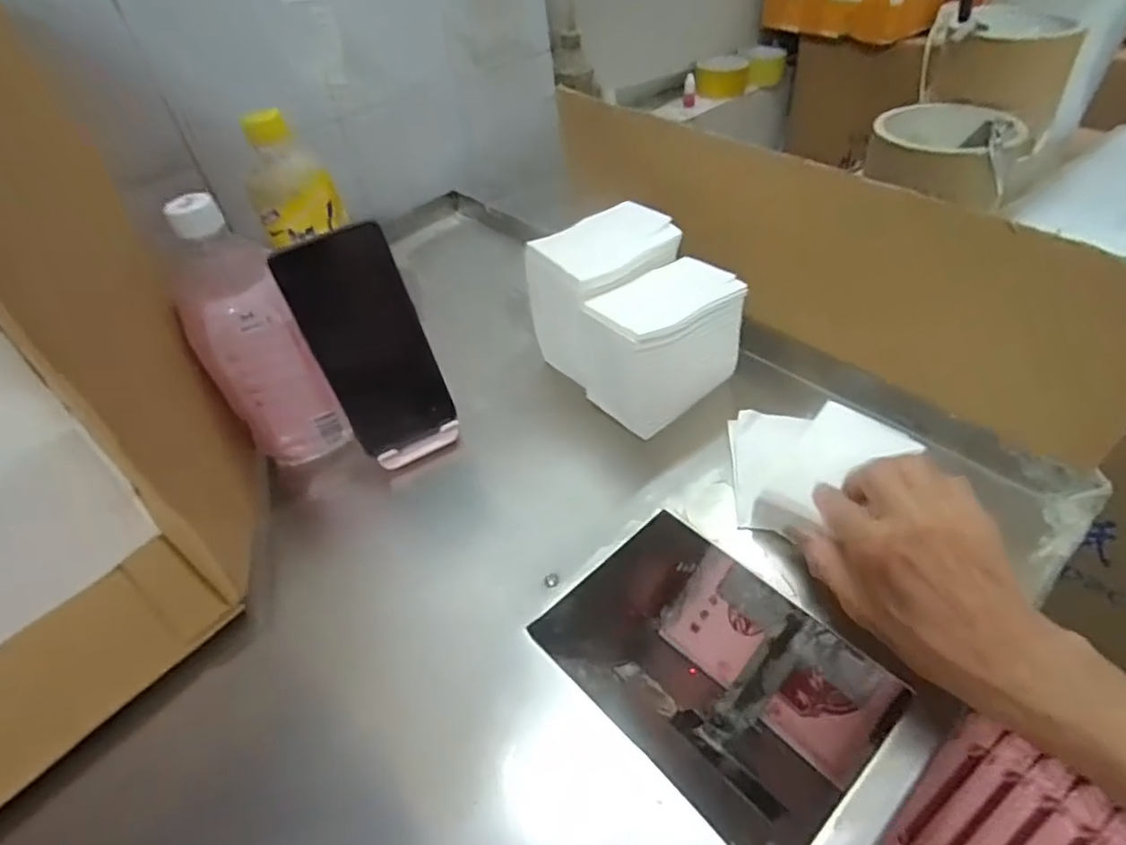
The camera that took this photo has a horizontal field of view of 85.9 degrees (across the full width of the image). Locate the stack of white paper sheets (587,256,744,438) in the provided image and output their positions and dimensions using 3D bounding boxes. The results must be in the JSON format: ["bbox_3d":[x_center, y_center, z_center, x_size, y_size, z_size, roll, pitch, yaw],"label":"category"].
[{"bbox_3d":[0.074,-0.055,0.457,0.099,0.087,0.071,-26,46,-20],"label":"stack of white paper sheets"}]

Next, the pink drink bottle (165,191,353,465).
[{"bbox_3d":[-0.224,-0.057,0.440,0.068,0.193,0.060,-26,46,-20],"label":"pink drink bottle"}]

